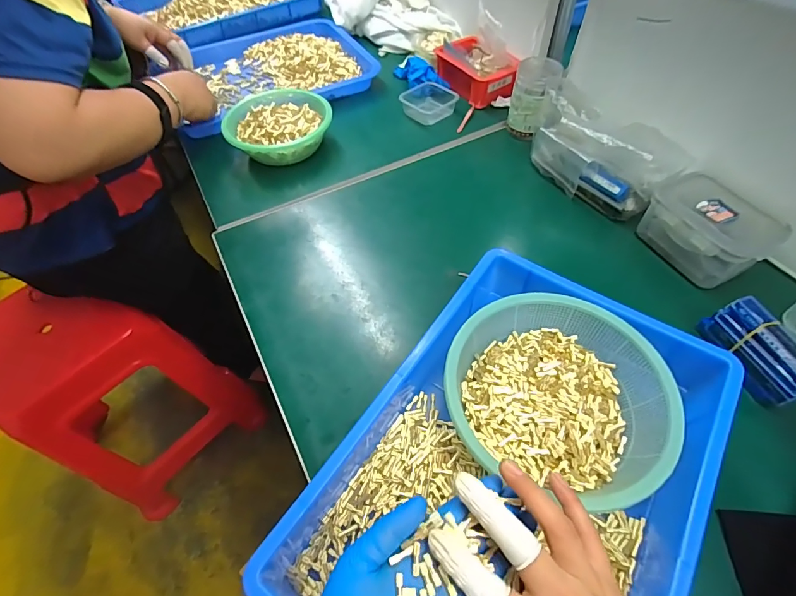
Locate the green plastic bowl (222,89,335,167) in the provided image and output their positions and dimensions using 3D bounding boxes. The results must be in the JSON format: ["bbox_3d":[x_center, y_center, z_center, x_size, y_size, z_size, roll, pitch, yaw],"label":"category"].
[{"bbox_3d":[-0.190,-0.277,0.641,0.157,0.048,0.160,-1,55,2],"label":"green plastic bowl"}]

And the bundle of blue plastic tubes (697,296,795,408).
[{"bbox_3d":[0.345,0.050,0.387,0.028,0.056,0.094,-17,56,-9],"label":"bundle of blue plastic tubes"}]

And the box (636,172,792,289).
[{"bbox_3d":[0.359,-0.082,0.476,0.090,0.065,0.128,-25,58,-15],"label":"box"}]

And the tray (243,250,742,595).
[{"bbox_3d":[0.094,0.135,0.332,0.253,0.059,0.371,31,61,22],"label":"tray"}]

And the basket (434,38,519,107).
[{"bbox_3d":[0.137,-0.404,0.709,0.087,0.048,0.157,-24,57,-14],"label":"basket"}]

